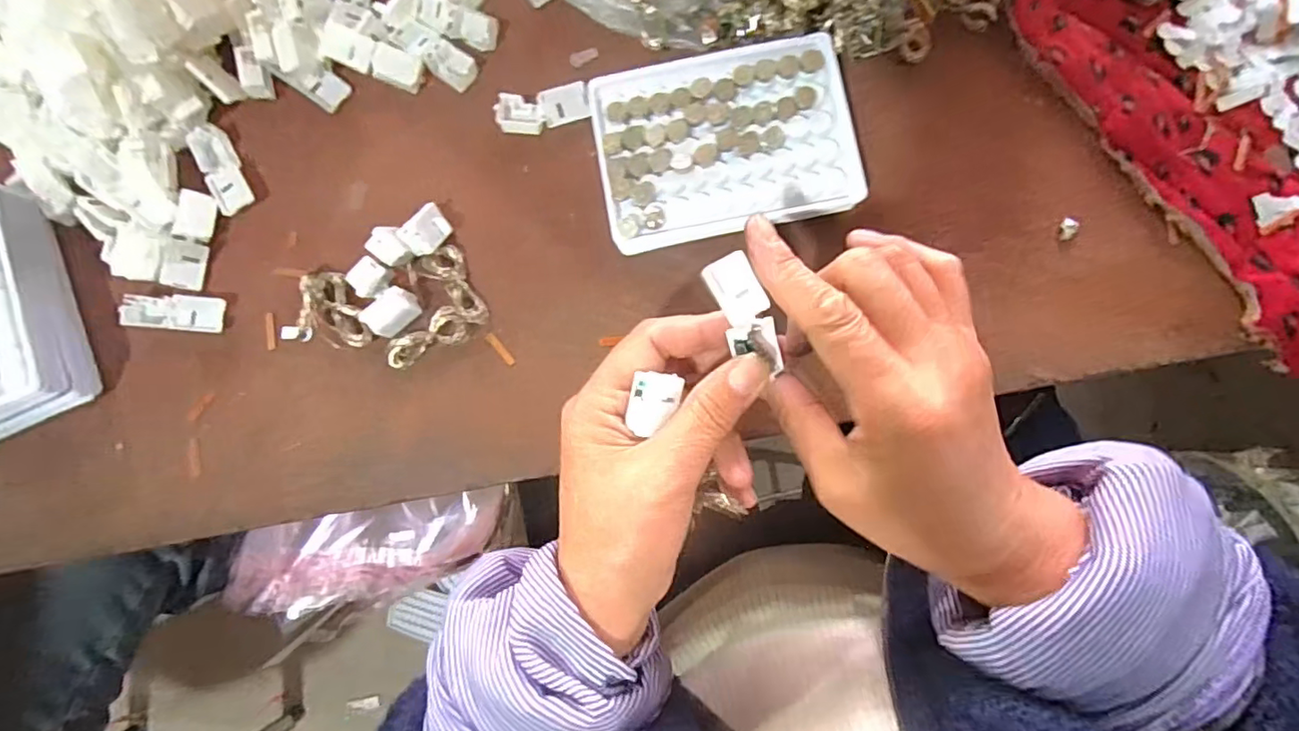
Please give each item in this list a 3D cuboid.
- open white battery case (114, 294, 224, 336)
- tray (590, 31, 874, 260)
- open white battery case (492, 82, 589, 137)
[{"bbox_3d":[-0.275,-0.031,0.333,0.058,0.011,0.021,5,86,4],"label":"open white battery case"},{"bbox_3d":[0.039,-0.120,0.307,0.131,0.011,0.100,-10,85,1],"label":"tray"},{"bbox_3d":[-0.062,-0.150,0.339,0.054,0.012,0.022,-8,85,3],"label":"open white battery case"}]

